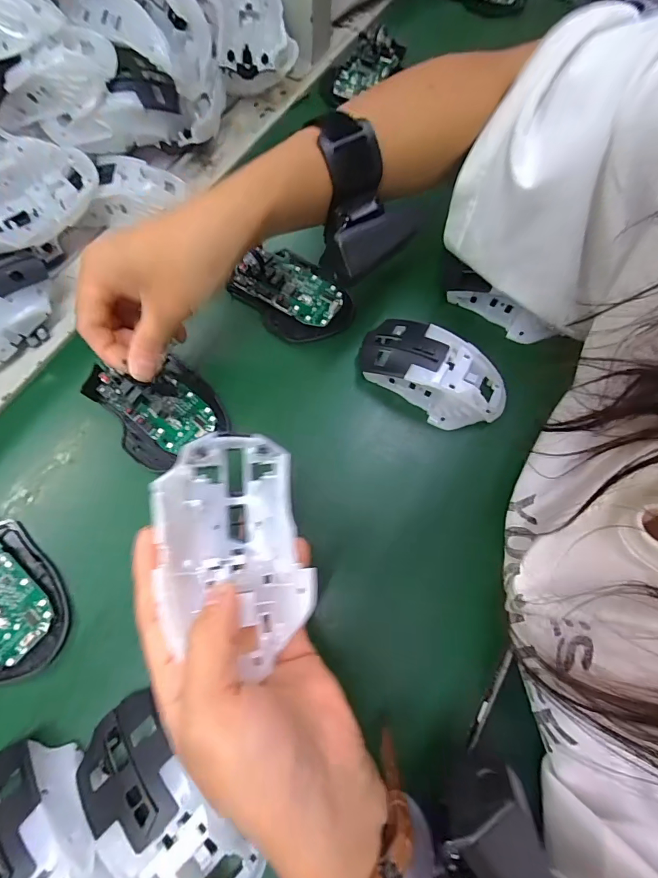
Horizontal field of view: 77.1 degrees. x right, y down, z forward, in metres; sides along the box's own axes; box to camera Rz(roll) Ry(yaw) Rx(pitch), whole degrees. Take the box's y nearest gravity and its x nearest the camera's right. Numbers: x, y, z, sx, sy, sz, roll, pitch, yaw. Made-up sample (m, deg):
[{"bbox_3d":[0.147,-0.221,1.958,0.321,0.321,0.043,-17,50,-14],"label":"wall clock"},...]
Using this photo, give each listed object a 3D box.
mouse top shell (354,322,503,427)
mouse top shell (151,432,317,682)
[{"bbox_3d":[0.079,-0.052,0.310,0.112,0.030,0.058,27,71,6],"label":"mouse top shell"},{"bbox_3d":[-0.045,0.052,0.203,0.064,0.038,0.106,-13,70,-6],"label":"mouse top shell"}]

